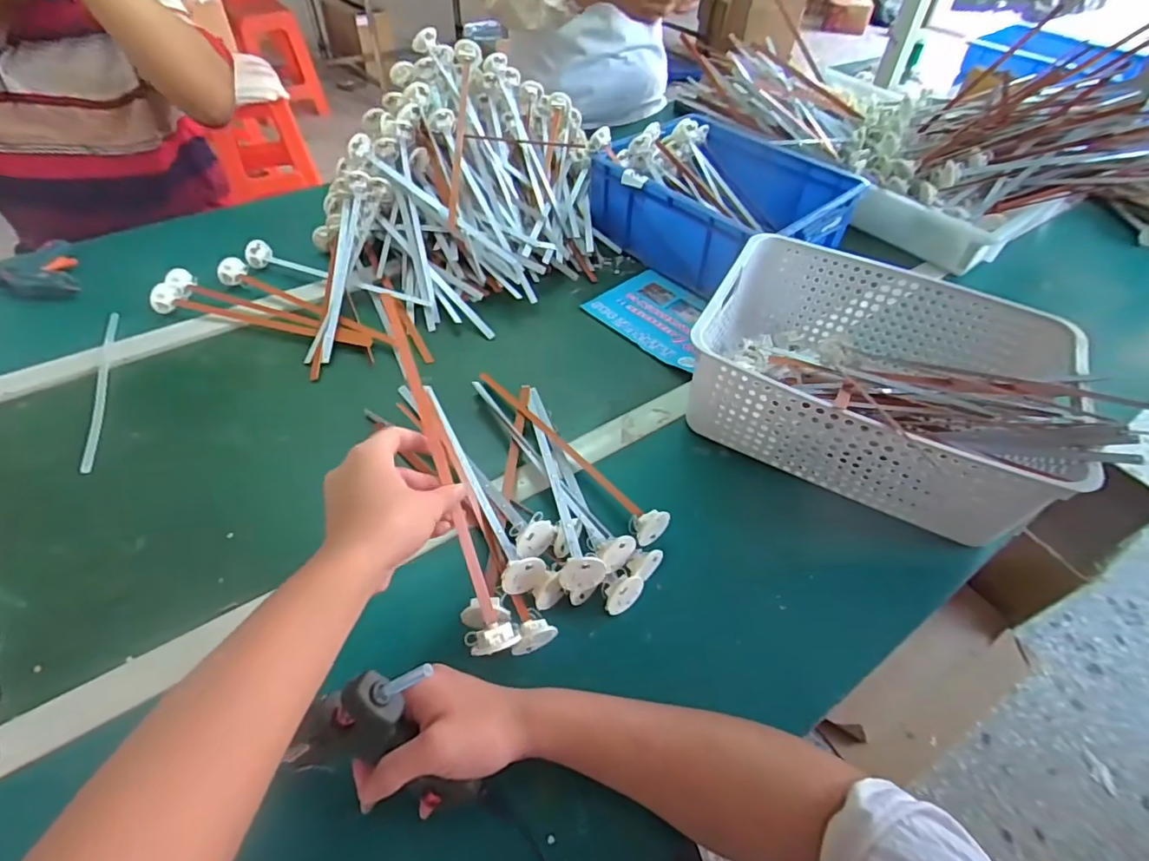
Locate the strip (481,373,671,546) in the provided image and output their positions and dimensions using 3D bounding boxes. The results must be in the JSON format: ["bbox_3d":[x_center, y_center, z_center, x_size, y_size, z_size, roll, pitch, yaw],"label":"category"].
[{"bbox_3d":[-0.014,0.011,0.587,0.028,0.029,0.290,-29,56,-25],"label":"strip"}]

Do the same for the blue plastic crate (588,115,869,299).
[{"bbox_3d":[0.225,-0.334,0.840,0.290,0.112,0.318,-26,55,-23],"label":"blue plastic crate"}]

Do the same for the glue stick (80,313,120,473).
[{"bbox_3d":[-0.547,-0.058,0.640,0.013,0.012,0.273,-17,49,-16],"label":"glue stick"}]

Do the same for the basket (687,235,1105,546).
[{"bbox_3d":[0.313,-0.057,0.586,0.344,0.117,0.269,22,51,16],"label":"basket"}]

